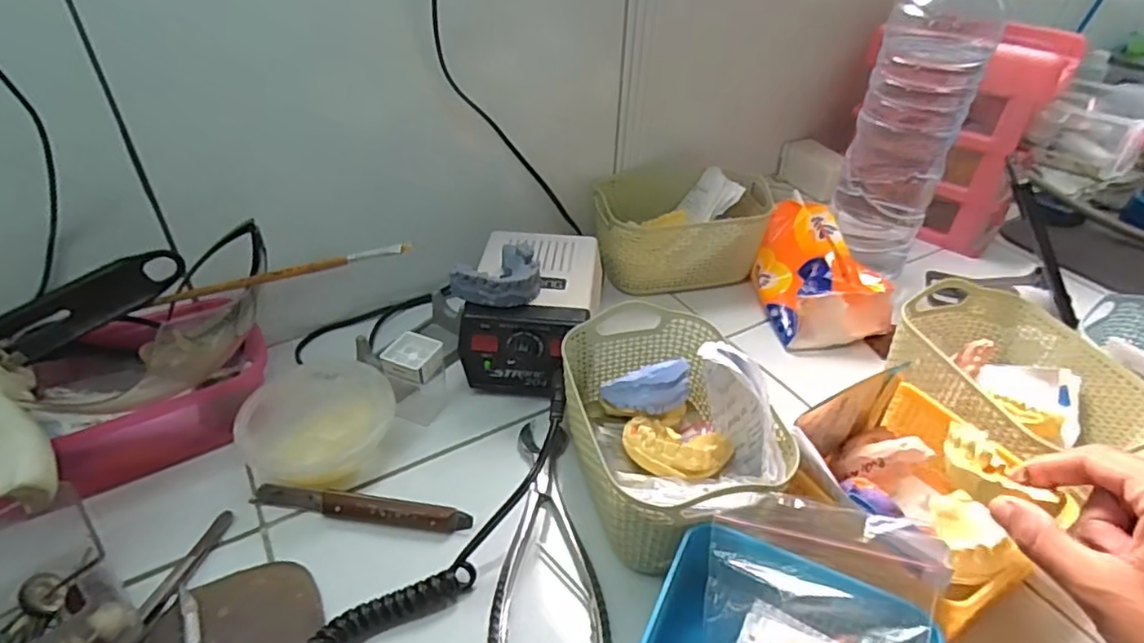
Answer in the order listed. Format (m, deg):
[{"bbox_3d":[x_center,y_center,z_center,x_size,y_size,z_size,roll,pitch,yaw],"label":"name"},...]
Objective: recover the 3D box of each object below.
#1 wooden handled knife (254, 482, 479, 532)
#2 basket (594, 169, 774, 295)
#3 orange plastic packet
[{"bbox_3d":[-0.141,0.124,0.419,0.147,0.013,0.017,7,38,7],"label":"wooden handled knife"},{"bbox_3d":[0.110,-0.100,0.641,0.169,0.087,0.110,-11,40,-16],"label":"basket"},{"bbox_3d":[0.228,-0.054,0.606,0.092,0.070,0.155,-6,39,-11],"label":"orange plastic packet"}]

